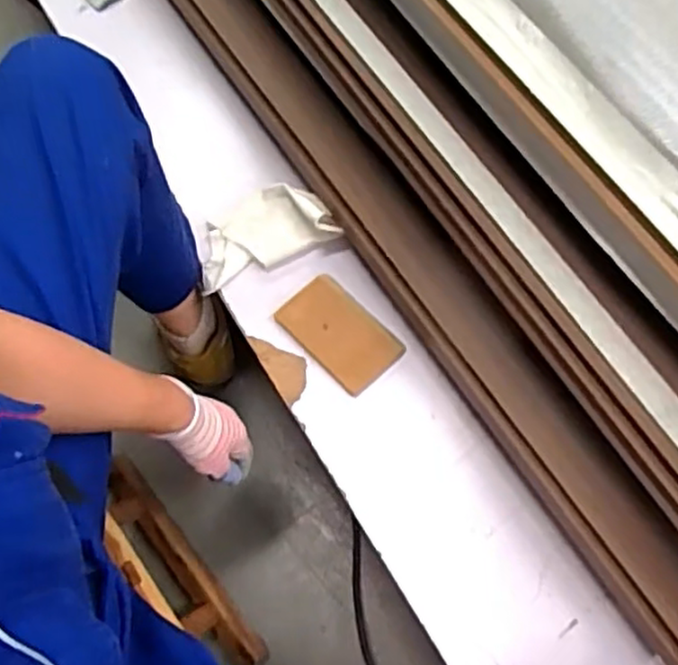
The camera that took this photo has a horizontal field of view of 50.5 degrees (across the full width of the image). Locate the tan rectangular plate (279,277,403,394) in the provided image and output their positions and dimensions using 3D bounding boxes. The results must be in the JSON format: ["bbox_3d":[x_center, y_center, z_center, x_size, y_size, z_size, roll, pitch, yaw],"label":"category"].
[{"bbox_3d":[-0.001,0.000,0.773,0.077,0.011,0.132,-42,71,-11],"label":"tan rectangular plate"}]

